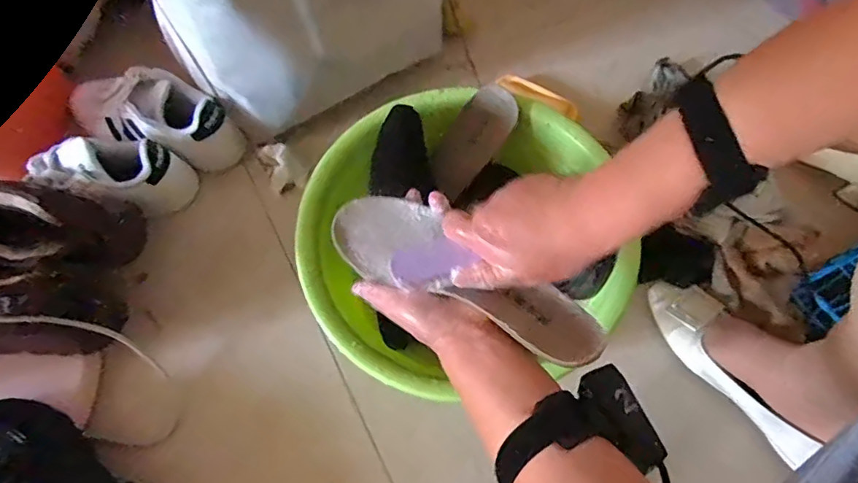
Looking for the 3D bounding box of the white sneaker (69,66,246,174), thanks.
[{"bbox_3d":[-0.399,-0.183,0.745,0.268,0.084,0.096,18,68,10],"label":"white sneaker"}]

